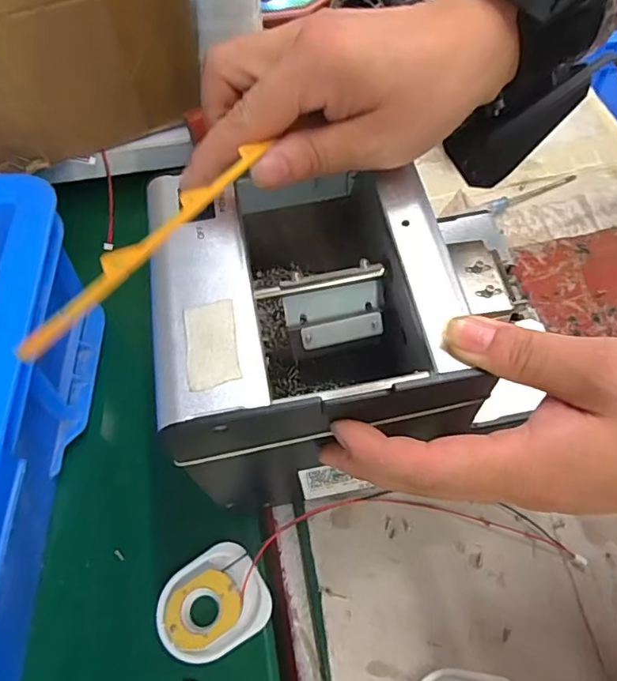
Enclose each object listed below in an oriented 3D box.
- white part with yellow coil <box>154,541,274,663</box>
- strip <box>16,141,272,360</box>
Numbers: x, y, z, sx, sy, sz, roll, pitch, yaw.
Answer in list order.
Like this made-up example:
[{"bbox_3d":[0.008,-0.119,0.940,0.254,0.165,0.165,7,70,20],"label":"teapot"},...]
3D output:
[{"bbox_3d":[-0.052,0.141,0.284,0.058,0.010,0.048,-28,63,-14],"label":"white part with yellow coil"},{"bbox_3d":[-0.046,-0.035,0.166,0.008,0.004,0.118,23,48,11],"label":"strip"}]

